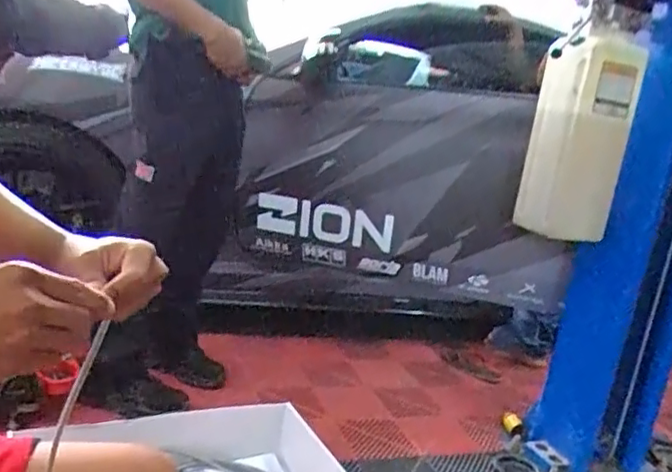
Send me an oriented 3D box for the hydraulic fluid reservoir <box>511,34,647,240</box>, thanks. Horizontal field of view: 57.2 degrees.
[{"bbox_3d":[0.633,-0.248,1.617,0.237,0.508,0.143,14,14,17],"label":"hydraulic fluid reservoir"}]

